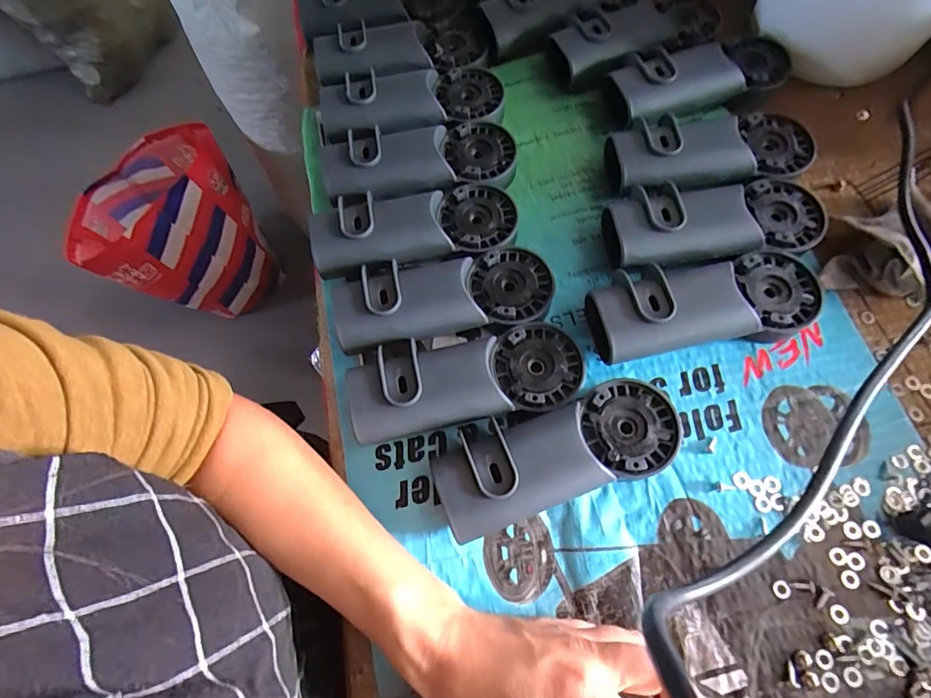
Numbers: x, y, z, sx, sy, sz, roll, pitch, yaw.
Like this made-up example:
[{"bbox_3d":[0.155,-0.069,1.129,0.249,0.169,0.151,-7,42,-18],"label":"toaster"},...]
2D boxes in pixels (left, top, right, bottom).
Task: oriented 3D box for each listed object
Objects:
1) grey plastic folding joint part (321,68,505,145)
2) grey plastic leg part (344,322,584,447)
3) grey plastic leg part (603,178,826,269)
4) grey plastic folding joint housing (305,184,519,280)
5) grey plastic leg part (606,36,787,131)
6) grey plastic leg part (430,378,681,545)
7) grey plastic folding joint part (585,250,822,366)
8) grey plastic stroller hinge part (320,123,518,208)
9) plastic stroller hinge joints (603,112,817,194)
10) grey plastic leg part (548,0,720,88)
[{"bbox_3d":[-0.047,-0.222,0.418,0.161,0.045,0.080,-16,69,-1],"label":"grey plastic folding joint part"},{"bbox_3d":[0.001,0.021,0.322,0.162,0.039,0.064,-12,69,0],"label":"grey plastic leg part"},{"bbox_3d":[0.190,-0.098,0.351,0.162,0.040,0.070,-7,69,2],"label":"grey plastic leg part"},{"bbox_3d":[-0.040,-0.094,0.368,0.160,0.034,0.064,-14,70,1],"label":"grey plastic folding joint housing"},{"bbox_3d":[0.203,-0.235,0.399,0.157,0.030,0.061,-22,70,-2],"label":"grey plastic leg part"},{"bbox_3d":[0.061,0.069,0.302,0.161,0.042,0.068,-19,69,-2],"label":"grey plastic leg part"},{"bbox_3d":[0.171,-0.035,0.331,0.163,0.043,0.066,-10,69,1],"label":"grey plastic folding joint part"},{"bbox_3d":[-0.039,-0.158,0.392,0.162,0.038,0.074,-12,69,0],"label":"grey plastic stroller hinge part"},{"bbox_3d":[0.198,-0.160,0.371,0.161,0.042,0.070,-8,69,2],"label":"plastic stroller hinge joints"},{"bbox_3d":[0.163,-0.290,0.427,0.166,0.038,0.069,-23,69,-4],"label":"grey plastic leg part"}]

